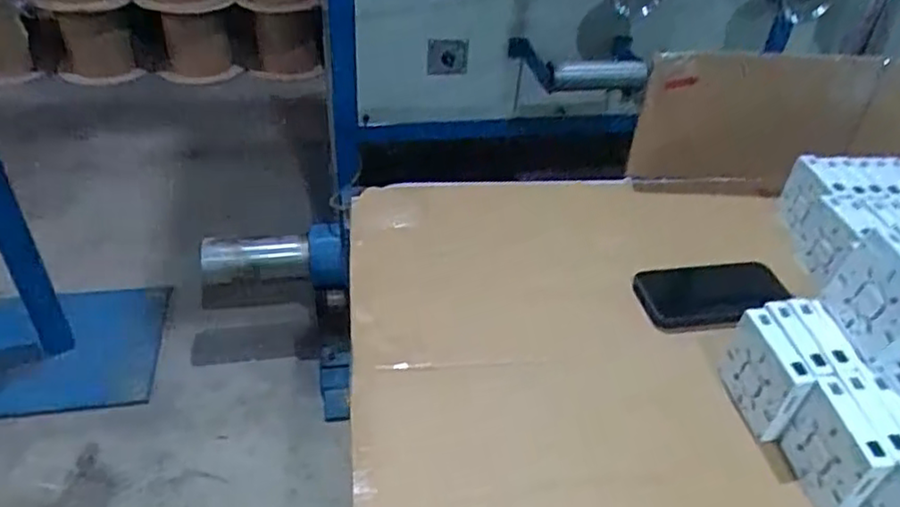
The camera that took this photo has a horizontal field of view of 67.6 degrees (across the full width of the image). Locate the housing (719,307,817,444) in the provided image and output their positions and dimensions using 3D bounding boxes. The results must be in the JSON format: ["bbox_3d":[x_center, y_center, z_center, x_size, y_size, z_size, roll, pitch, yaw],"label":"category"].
[{"bbox_3d":[0.285,0.115,0.617,0.026,0.092,0.089,-3,40,-9],"label":"housing"}]

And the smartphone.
[{"bbox_3d":[0.294,0.048,0.748,0.169,0.008,0.084,-6,52,-11],"label":"smartphone"}]

